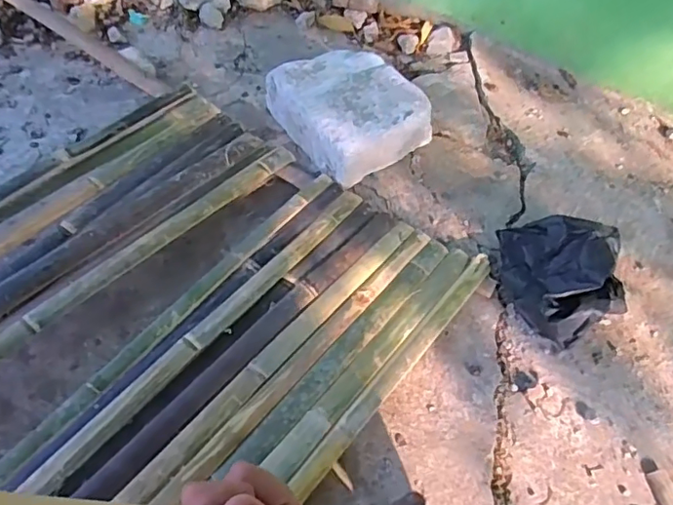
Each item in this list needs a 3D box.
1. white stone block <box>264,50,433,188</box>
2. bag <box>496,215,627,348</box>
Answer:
[{"bbox_3d":[0.021,-0.229,0.908,0.192,0.107,0.223,-26,63,-24],"label":"white stone block"},{"bbox_3d":[0.308,0.030,0.765,0.135,0.095,0.196,-7,58,-7],"label":"bag"}]

